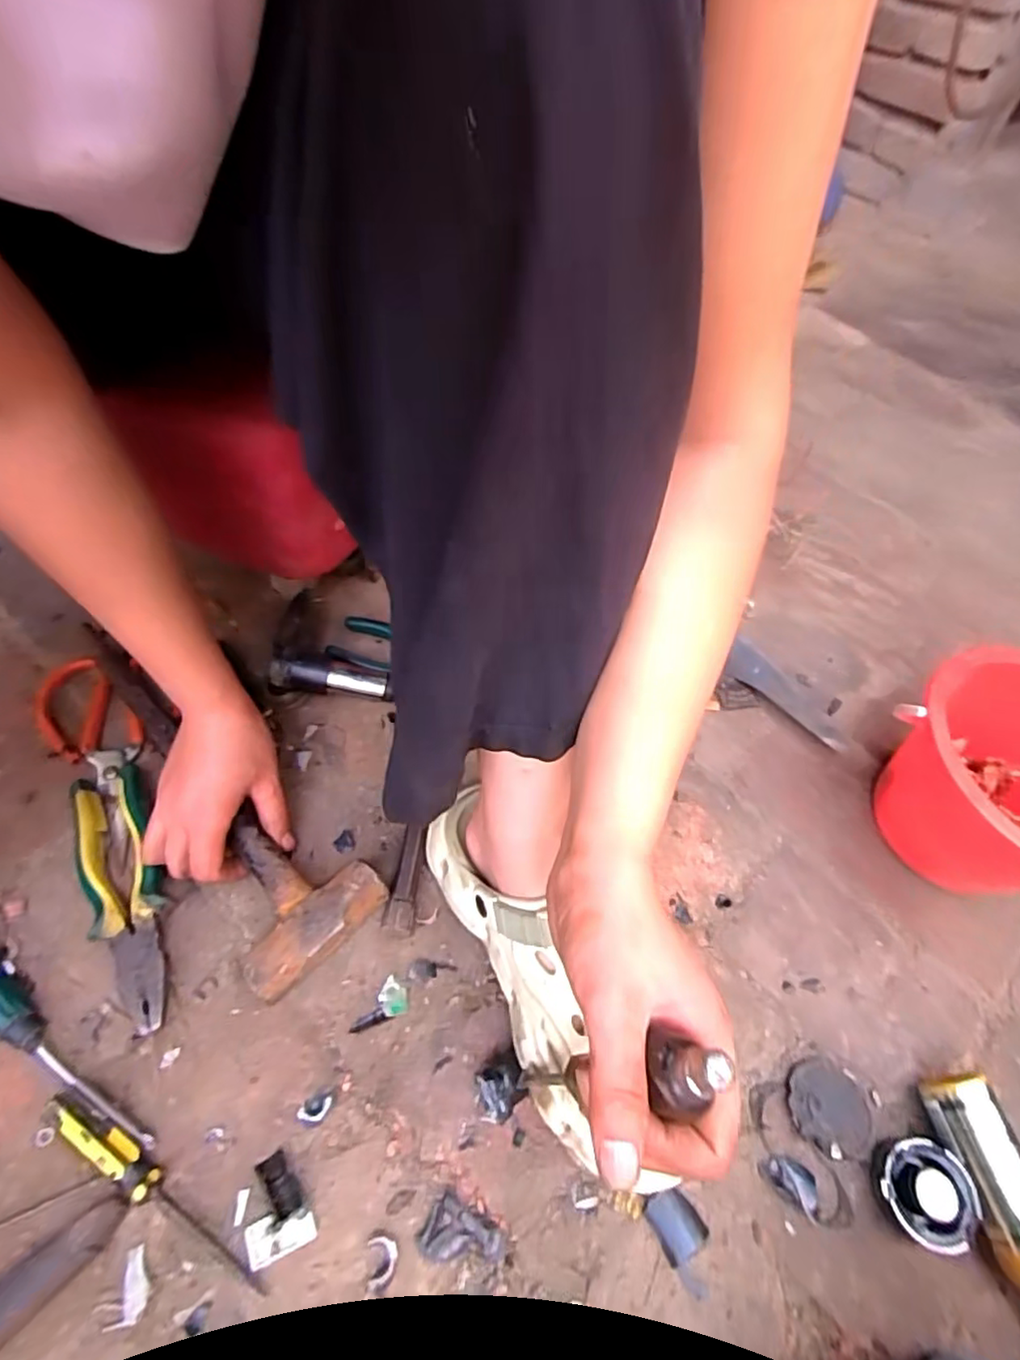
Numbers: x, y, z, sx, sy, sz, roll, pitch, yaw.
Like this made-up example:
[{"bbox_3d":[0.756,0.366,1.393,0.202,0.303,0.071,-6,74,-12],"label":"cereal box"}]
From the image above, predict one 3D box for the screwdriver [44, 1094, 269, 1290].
[{"bbox_3d":[-0.204,0.295,0.358,0.158,0.016,0.018,39,63,5],"label":"screwdriver"}]

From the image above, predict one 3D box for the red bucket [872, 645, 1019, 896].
[{"bbox_3d":[0.378,0.087,0.479,0.168,0.137,0.179,3,56,-4],"label":"red bucket"}]

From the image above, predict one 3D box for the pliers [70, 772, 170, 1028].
[{"bbox_3d":[-0.268,0.144,0.428,0.046,0.016,0.188,-20,60,-18],"label":"pliers"}]

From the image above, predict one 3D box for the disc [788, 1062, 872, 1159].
[{"bbox_3d":[0.209,0.279,0.405,0.053,0.006,0.049,3,56,-4],"label":"disc"}]

